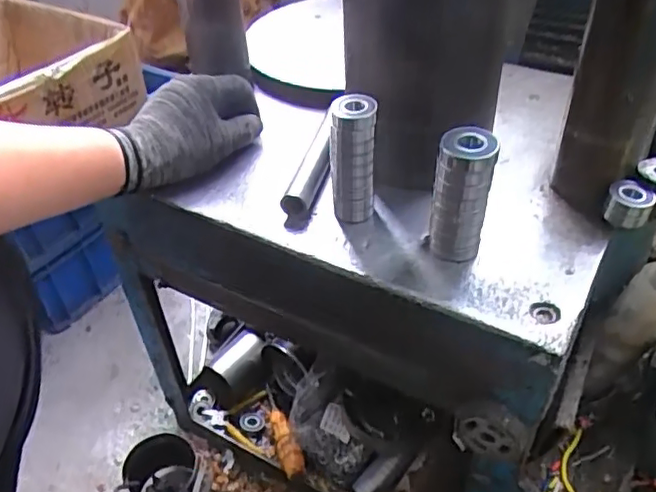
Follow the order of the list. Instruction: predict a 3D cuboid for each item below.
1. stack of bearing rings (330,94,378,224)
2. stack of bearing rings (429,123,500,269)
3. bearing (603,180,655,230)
[{"bbox_3d":[0.019,-0.064,0.463,0.033,0.102,0.032,-1,42,2],"label":"stack of bearing rings"},{"bbox_3d":[0.093,-0.032,0.423,0.038,0.097,0.029,6,43,10],"label":"stack of bearing rings"},{"bbox_3d":[0.234,-0.032,0.466,0.032,0.030,0.032,-2,42,2],"label":"bearing"}]

